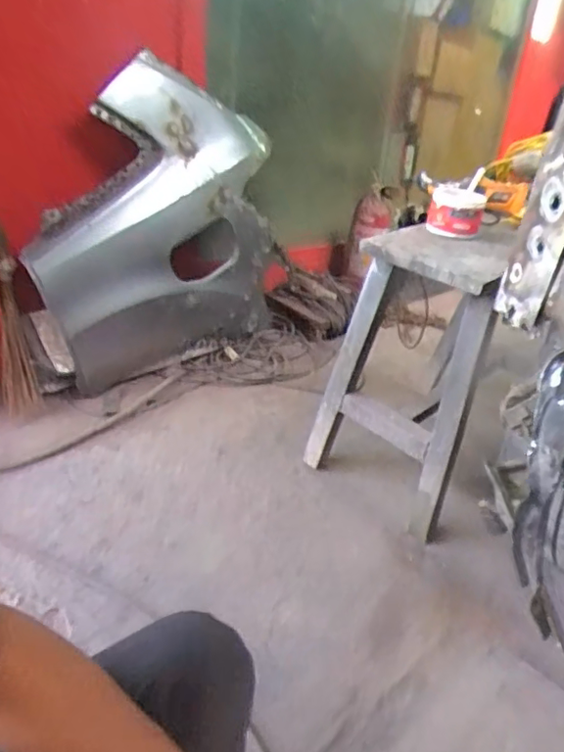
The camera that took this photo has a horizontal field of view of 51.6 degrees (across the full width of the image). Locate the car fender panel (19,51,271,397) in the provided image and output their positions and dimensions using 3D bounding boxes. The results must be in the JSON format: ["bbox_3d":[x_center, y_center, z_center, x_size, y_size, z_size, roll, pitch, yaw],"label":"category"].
[{"bbox_3d":[-0.359,-0.440,1.748,0.768,0.905,0.215,-9,11,-42],"label":"car fender panel"}]

